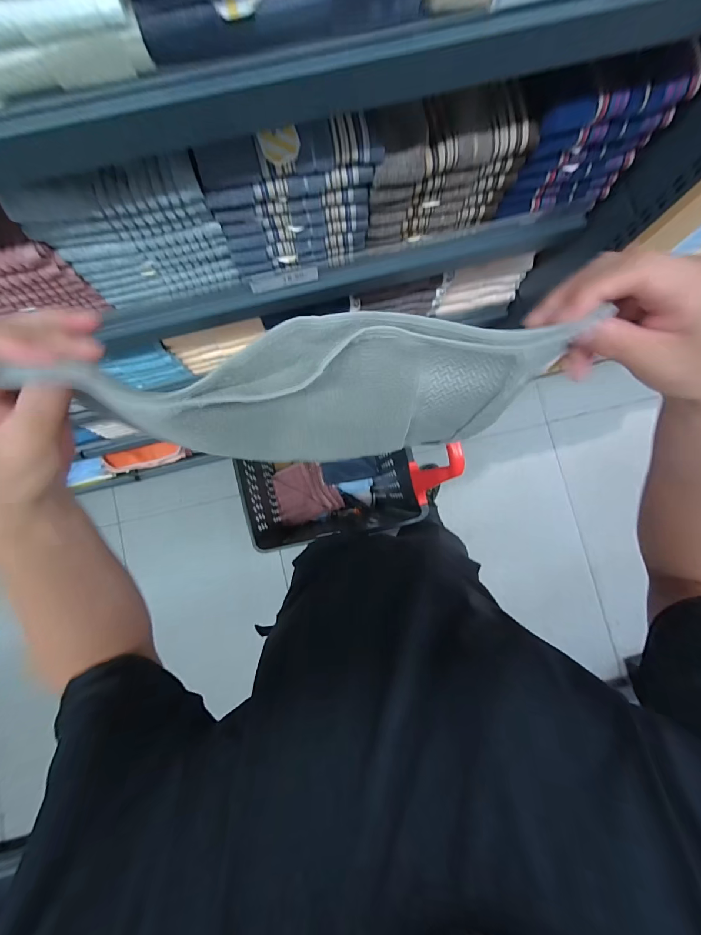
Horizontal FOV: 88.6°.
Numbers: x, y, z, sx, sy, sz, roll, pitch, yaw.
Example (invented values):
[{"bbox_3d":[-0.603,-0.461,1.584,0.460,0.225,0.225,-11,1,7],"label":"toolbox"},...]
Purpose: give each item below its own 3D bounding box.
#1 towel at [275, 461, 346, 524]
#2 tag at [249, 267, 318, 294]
[{"bbox_3d":[-0.165,0.088,1.322,0.230,0.065,0.208,-22,85,-3],"label":"towel"},{"bbox_3d":[-0.099,-0.280,0.538,0.100,0.029,0.009,-14,84,-2],"label":"tag"}]

